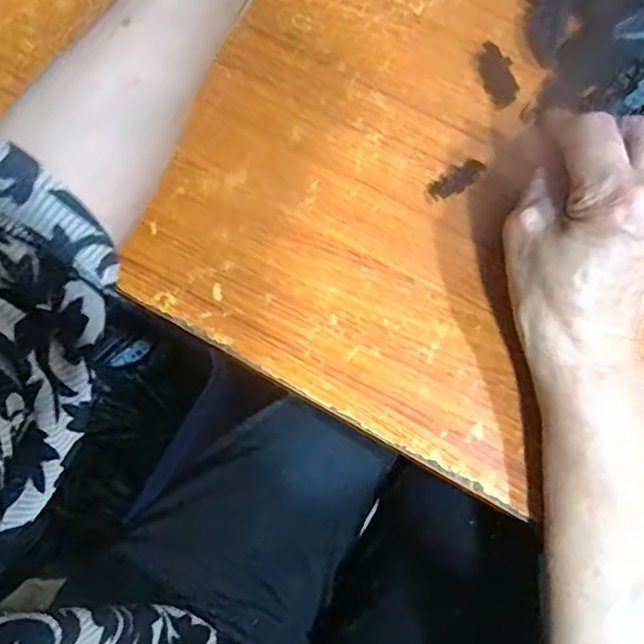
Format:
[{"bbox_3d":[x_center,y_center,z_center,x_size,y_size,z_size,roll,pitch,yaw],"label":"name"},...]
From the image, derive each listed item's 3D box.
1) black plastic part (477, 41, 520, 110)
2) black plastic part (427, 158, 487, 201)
[{"bbox_3d":[0.102,-0.144,0.358,0.013,0.015,0.037,-21,89,-4],"label":"black plastic part"},{"bbox_3d":[0.078,-0.083,0.352,0.036,0.005,0.014,-34,76,-7],"label":"black plastic part"}]

